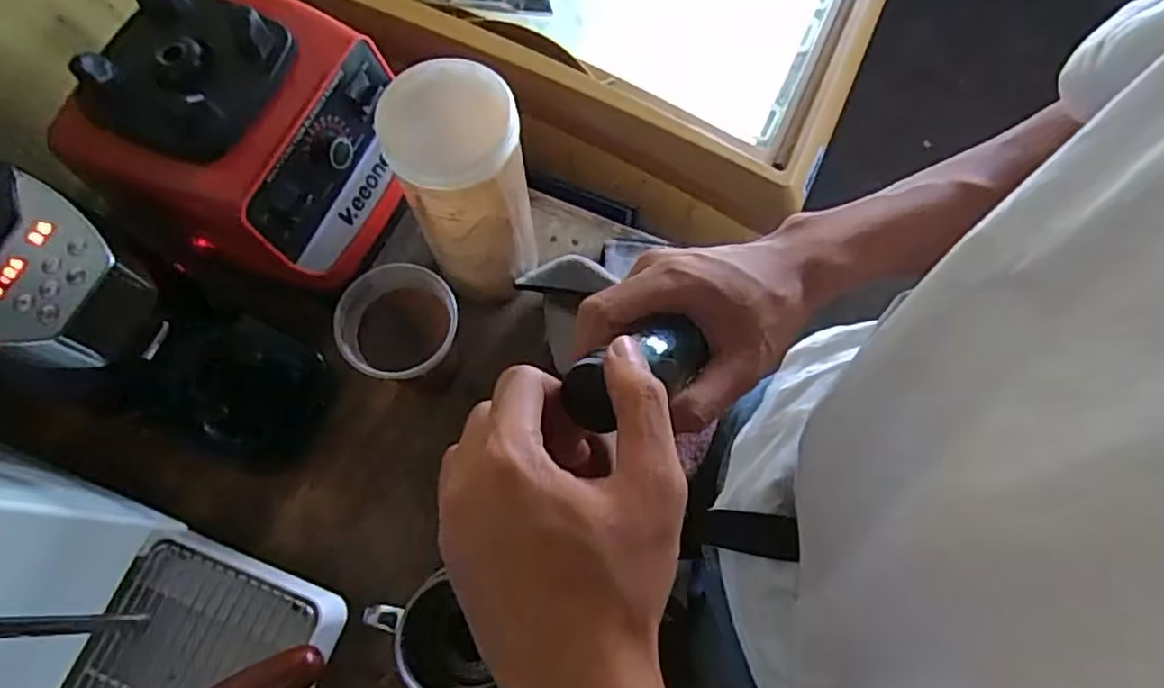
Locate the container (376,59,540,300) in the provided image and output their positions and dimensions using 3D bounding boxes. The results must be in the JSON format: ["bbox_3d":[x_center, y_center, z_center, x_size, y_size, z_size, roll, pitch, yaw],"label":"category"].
[{"bbox_3d":[-0.086,-0.114,0.530,0.087,0.184,0.088,-17,72,-6],"label":"container"}]

